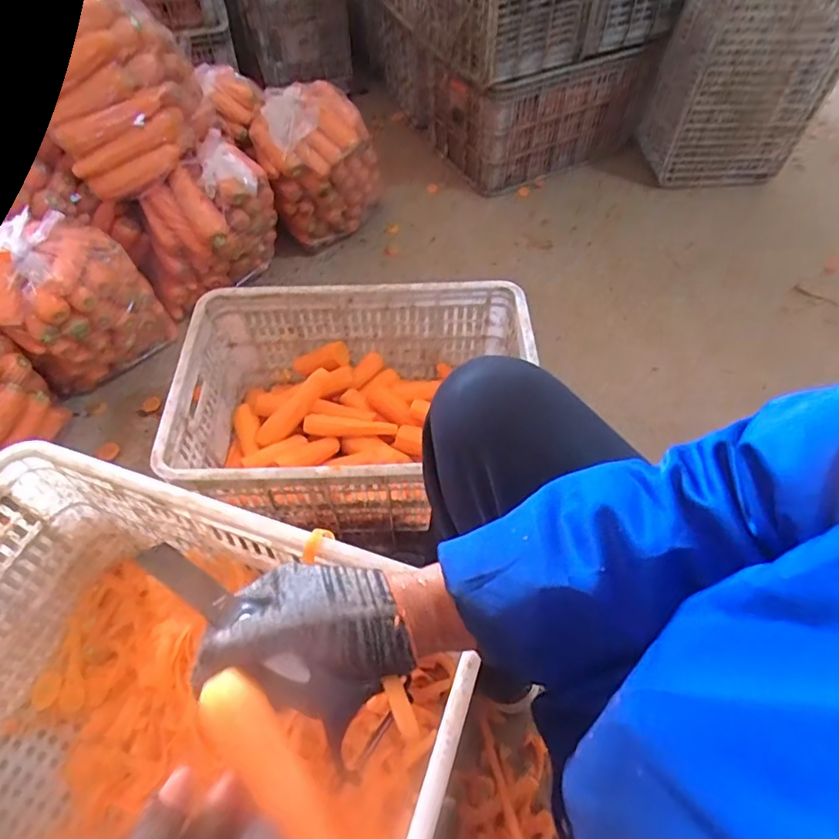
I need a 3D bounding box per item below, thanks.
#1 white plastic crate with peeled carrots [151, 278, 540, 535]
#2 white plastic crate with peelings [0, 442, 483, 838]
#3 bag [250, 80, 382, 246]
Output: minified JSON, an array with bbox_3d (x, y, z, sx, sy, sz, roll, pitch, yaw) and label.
[{"bbox_3d":[-0.092,-0.019,0.879,0.512,0.220,0.360,-3,55,-2],"label":"white plastic crate with peeled carrots"},{"bbox_3d":[-0.283,0.348,0.629,0.606,0.324,0.424,15,57,10],"label":"white plastic crate with peelings"},{"bbox_3d":[-0.236,-0.598,1.300,0.280,0.287,0.221,-7,56,-5],"label":"bag"}]

